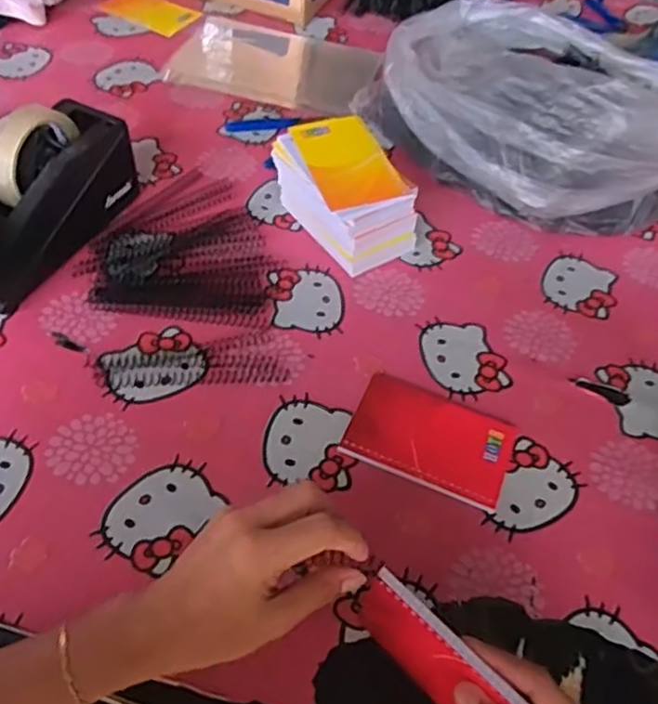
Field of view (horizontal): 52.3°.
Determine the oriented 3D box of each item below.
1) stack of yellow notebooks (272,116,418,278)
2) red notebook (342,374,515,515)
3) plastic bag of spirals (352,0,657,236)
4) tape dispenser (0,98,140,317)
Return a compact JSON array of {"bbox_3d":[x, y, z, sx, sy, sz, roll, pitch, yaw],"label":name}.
[{"bbox_3d":[0.014,-0.157,0.672,0.091,0.084,0.135,-24,57,-23],"label":"stack of yellow notebooks"},{"bbox_3d":[0.083,0.070,0.550,0.128,0.009,0.084,20,52,11],"label":"red notebook"},{"bbox_3d":[0.249,-0.286,0.763,0.373,0.150,0.278,38,57,23],"label":"plastic bag of spirals"},{"bbox_3d":[-0.270,-0.145,0.614,0.070,0.123,0.210,24,53,14],"label":"tape dispenser"}]

